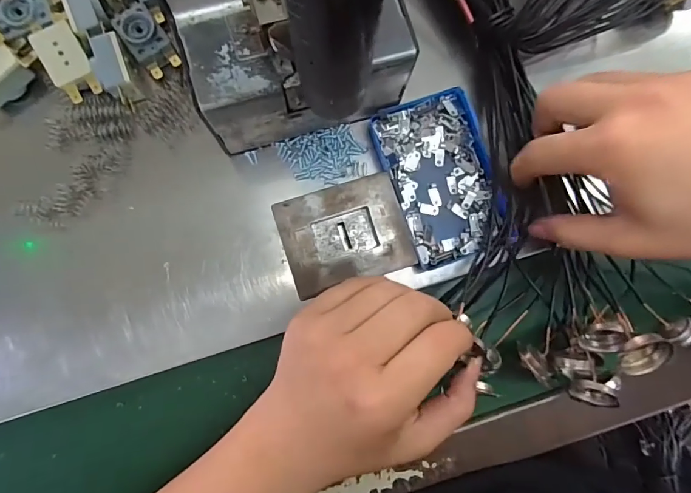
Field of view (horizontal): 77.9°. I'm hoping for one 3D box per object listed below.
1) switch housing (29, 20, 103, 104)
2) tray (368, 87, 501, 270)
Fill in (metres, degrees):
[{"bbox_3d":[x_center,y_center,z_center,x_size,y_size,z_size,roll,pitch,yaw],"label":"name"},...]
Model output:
[{"bbox_3d":[-0.186,-0.124,0.284,0.026,0.012,0.052,-28,90,-5],"label":"switch housing"},{"bbox_3d":[0.066,-0.049,0.300,0.070,0.012,0.111,-21,89,-4],"label":"tray"}]

